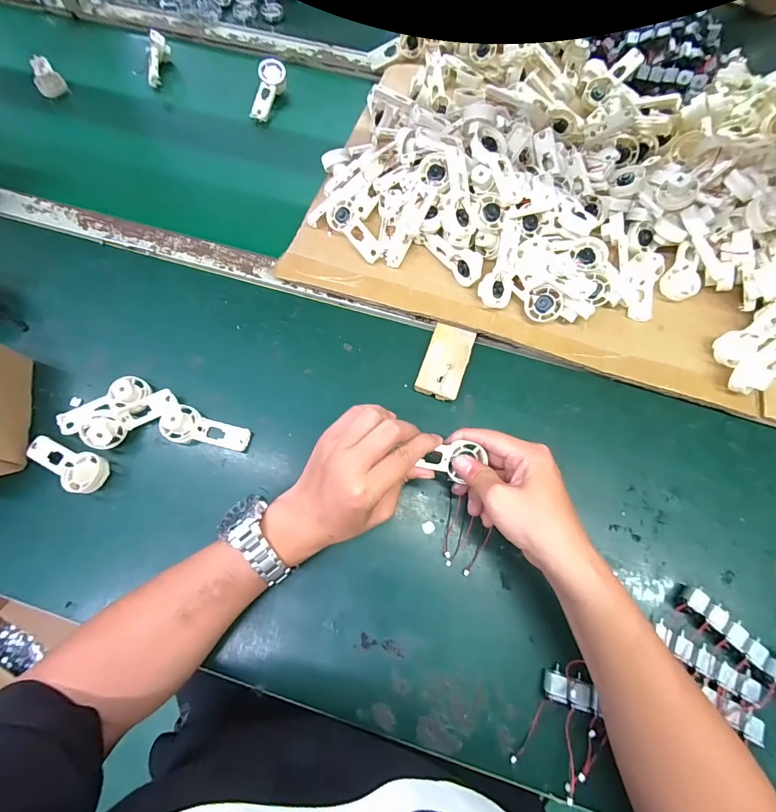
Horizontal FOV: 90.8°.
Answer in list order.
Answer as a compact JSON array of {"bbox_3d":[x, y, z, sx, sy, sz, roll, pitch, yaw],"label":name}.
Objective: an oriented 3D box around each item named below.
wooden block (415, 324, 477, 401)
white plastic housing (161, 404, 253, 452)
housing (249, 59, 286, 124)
[{"bbox_3d":[0.066,-0.049,0.439,0.048,0.016,0.086,18,72,6],"label":"wooden block"},{"bbox_3d":[-0.197,0.028,0.408,0.090,0.028,0.038,19,72,7],"label":"white plastic housing"},{"bbox_3d":[-0.189,-0.496,0.603,0.037,0.021,0.100,16,87,6],"label":"housing"}]

